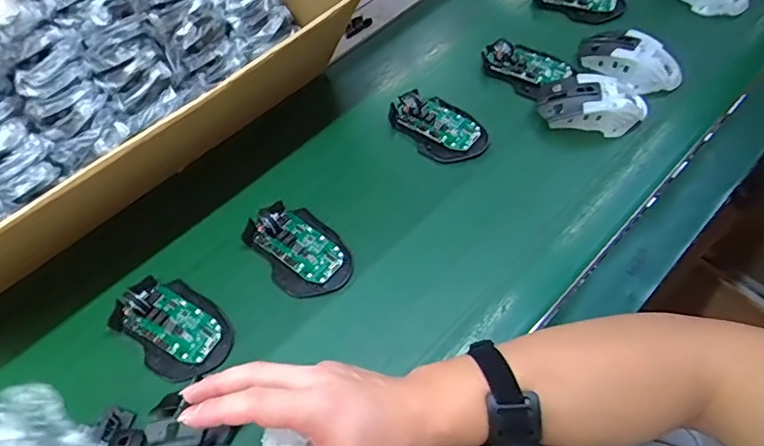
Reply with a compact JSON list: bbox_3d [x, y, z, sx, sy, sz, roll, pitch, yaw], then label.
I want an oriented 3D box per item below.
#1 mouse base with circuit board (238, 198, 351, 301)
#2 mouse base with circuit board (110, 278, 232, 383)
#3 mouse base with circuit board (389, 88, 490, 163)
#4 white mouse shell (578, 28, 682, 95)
[{"bbox_3d":[-0.081,0.023,0.494,0.072,0.032,0.110,-36,62,-18],"label":"mouse base with circuit board"},{"bbox_3d":[-0.191,0.090,0.458,0.112,0.030,0.072,34,66,23],"label":"mouse base with circuit board"},{"bbox_3d":[0.065,-0.111,0.571,0.066,0.032,0.115,-39,63,-19],"label":"mouse base with circuit board"},{"bbox_3d":[0.291,-0.191,0.598,0.119,0.044,0.077,25,62,19],"label":"white mouse shell"}]

